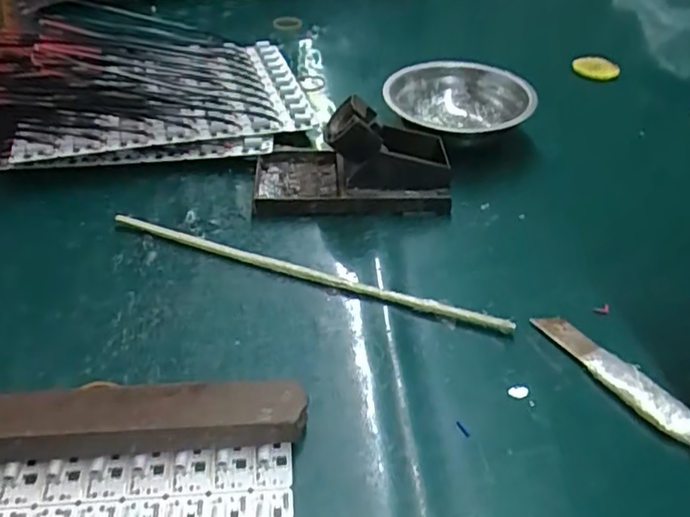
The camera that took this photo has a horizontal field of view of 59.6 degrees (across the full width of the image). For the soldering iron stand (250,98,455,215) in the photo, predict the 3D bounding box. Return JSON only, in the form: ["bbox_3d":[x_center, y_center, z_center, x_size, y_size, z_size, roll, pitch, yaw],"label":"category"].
[{"bbox_3d":[0.005,-0.081,0.461,0.149,0.062,0.079,-1,41,-2],"label":"soldering iron stand"}]

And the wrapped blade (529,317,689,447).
[{"bbox_3d":[0.151,0.065,0.339,0.022,0.012,0.104,-24,48,-27],"label":"wrapped blade"}]

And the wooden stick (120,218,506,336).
[{"bbox_3d":[-0.030,0.008,0.398,0.277,0.010,0.010,14,43,14],"label":"wooden stick"}]

